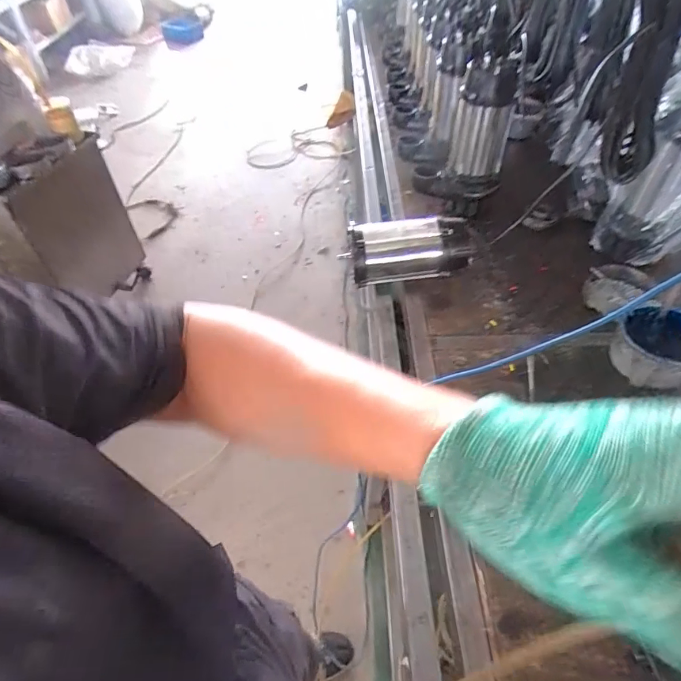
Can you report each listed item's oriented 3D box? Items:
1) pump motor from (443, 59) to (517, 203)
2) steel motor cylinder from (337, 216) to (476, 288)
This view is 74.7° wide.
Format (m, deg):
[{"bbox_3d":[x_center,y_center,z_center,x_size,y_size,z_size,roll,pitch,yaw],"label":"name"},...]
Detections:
[{"bbox_3d":[0.336,-0.509,1.072,0.137,0.259,0.135,12,50,11],"label":"pump motor"},{"bbox_3d":[0.152,-0.197,0.994,0.270,0.120,0.114,-11,49,-9],"label":"steel motor cylinder"}]

